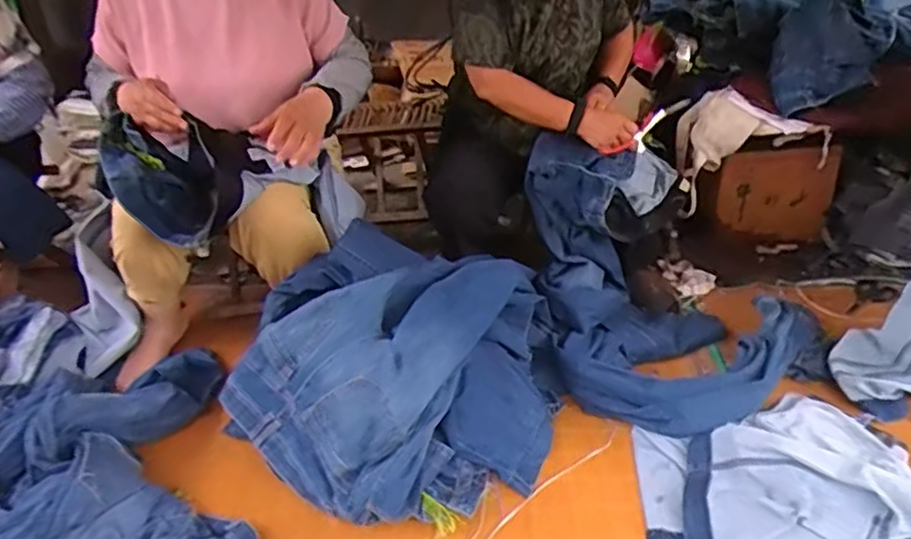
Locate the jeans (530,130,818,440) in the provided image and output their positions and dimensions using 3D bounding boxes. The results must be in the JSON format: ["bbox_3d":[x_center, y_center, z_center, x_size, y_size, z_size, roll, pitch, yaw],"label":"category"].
[{"bbox_3d":[0.462,0.016,1.398,0.558,0.394,0.595,-3,30,-2],"label":"jeans"}]

